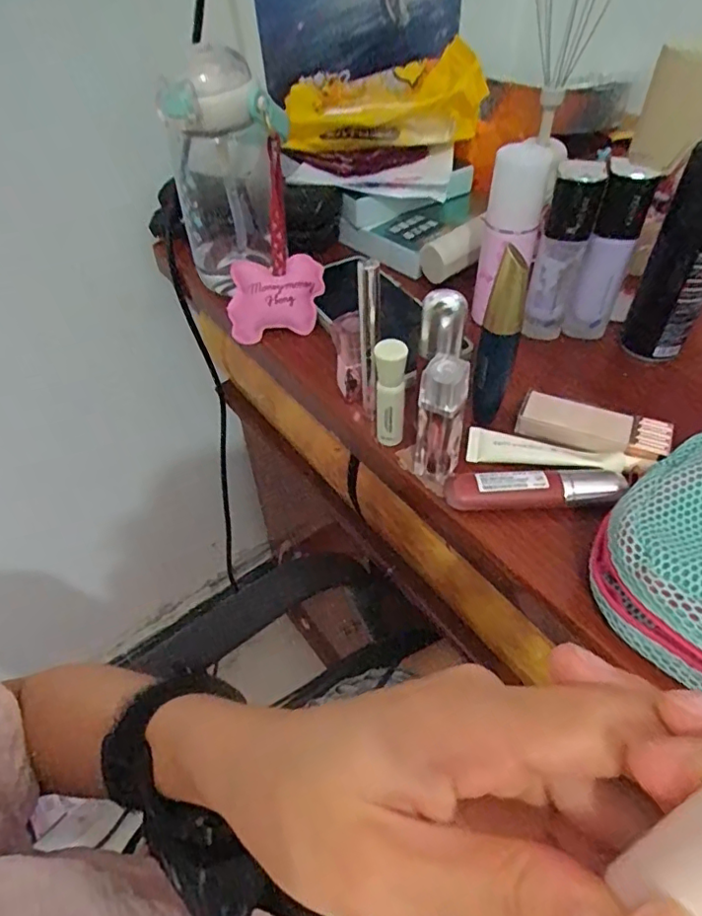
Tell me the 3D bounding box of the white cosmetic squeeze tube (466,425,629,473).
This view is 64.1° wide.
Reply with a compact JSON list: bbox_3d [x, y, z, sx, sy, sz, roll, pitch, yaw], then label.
[{"bbox_3d":[0.121,-0.004,0.351,0.093,0.011,0.023,9,49,10],"label":"white cosmetic squeeze tube"}]

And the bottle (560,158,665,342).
[{"bbox_3d":[0.184,-0.144,0.401,0.032,0.121,0.030,15,50,14],"label":"bottle"}]

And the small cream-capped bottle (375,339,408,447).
[{"bbox_3d":[0.024,-0.039,0.341,0.017,0.071,0.015,7,48,8],"label":"small cream-capped bottle"}]

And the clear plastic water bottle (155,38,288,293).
[{"bbox_3d":[-0.094,-0.213,0.445,0.086,0.174,0.078,-12,49,-9],"label":"clear plastic water bottle"}]

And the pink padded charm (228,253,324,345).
[{"bbox_3d":[-0.060,-0.128,0.451,0.075,0.018,0.065,-4,92,0],"label":"pink padded charm"}]

